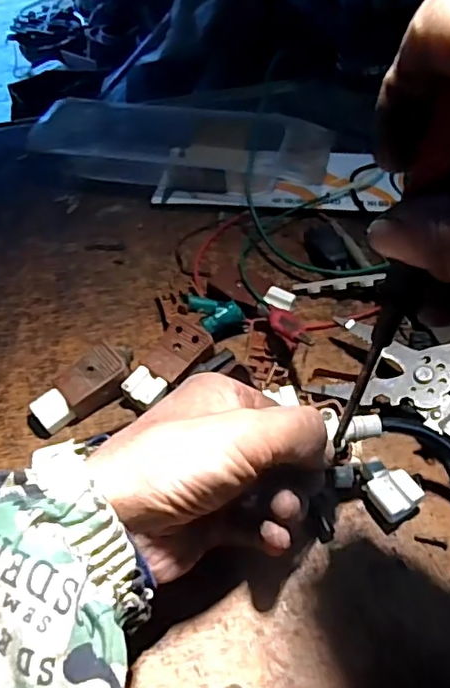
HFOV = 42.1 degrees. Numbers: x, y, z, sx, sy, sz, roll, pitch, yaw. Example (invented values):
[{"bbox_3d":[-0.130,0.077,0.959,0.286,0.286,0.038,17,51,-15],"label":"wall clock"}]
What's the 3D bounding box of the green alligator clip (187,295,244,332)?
[{"bbox_3d":[-0.005,-0.020,0.373,0.033,0.024,0.015,-10,48,-2],"label":"green alligator clip"}]

